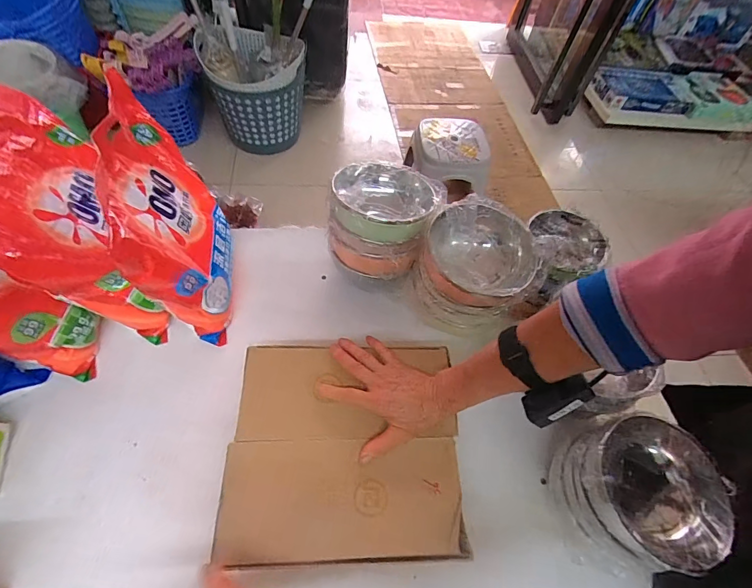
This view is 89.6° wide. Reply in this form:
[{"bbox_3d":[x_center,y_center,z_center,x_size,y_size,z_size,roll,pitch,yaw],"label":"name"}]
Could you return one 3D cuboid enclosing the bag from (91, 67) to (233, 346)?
[{"bbox_3d":[-0.294,-0.108,0.584,0.105,0.288,0.280,-8,61,-12],"label":"bag"}]

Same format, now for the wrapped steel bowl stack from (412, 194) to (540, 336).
[{"bbox_3d":[0.146,-0.028,0.610,0.159,0.169,0.167,26,58,10],"label":"wrapped steel bowl stack"}]

